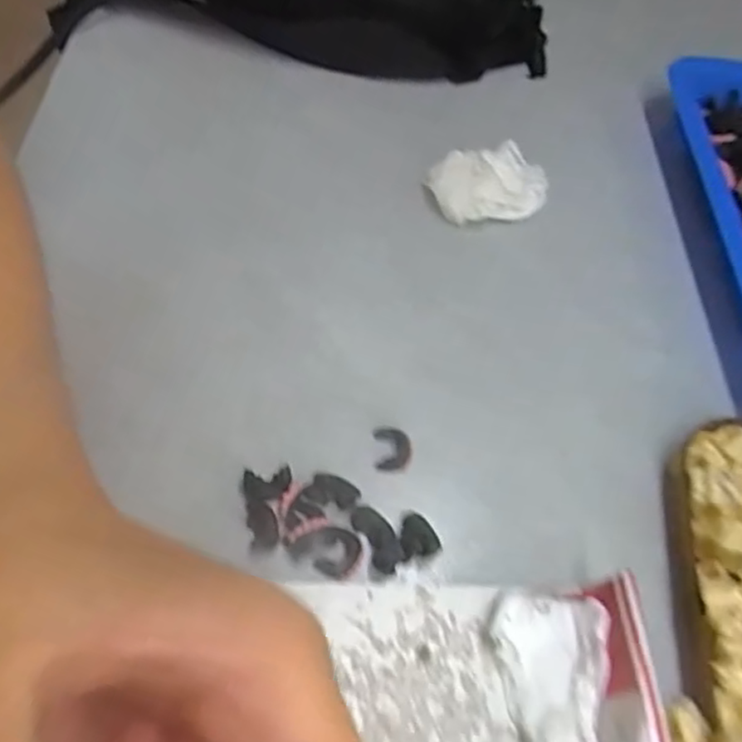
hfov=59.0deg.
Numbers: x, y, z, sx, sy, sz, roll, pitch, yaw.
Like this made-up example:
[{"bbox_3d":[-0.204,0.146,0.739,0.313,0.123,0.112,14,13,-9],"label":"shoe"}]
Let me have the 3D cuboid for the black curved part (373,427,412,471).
[{"bbox_3d":[0.008,0.027,0.232,0.013,0.004,0.016,0,58,-8],"label":"black curved part"}]

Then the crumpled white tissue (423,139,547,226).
[{"bbox_3d":[0.053,-0.084,0.297,0.050,0.018,0.037,-14,61,-16],"label":"crumpled white tissue"}]

